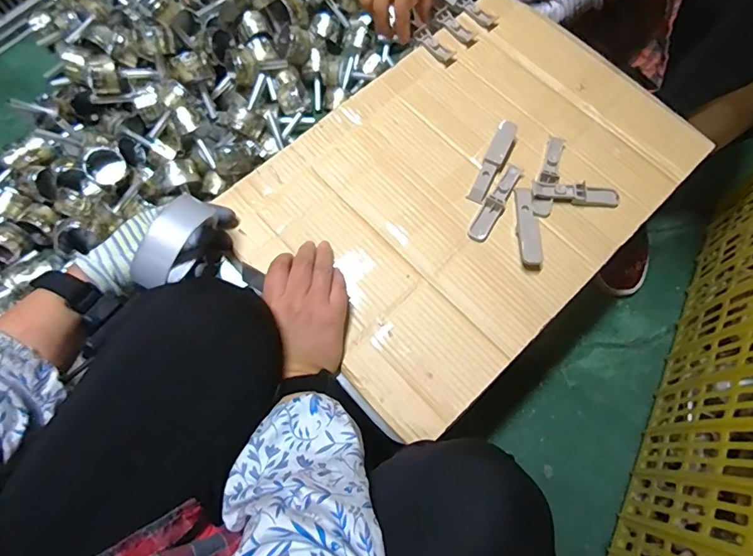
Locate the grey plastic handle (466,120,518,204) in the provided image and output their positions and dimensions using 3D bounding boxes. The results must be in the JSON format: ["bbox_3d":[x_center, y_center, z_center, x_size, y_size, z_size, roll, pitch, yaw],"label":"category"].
[{"bbox_3d":[0.131,-0.131,0.500,0.020,0.008,0.102,26,87,7],"label":"grey plastic handle"}]

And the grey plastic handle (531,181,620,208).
[{"bbox_3d":[0.224,-0.093,0.499,0.099,0.013,0.022,5,73,1],"label":"grey plastic handle"}]

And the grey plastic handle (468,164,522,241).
[{"bbox_3d":[0.130,-0.083,0.487,0.022,0.011,0.094,28,75,8],"label":"grey plastic handle"}]

